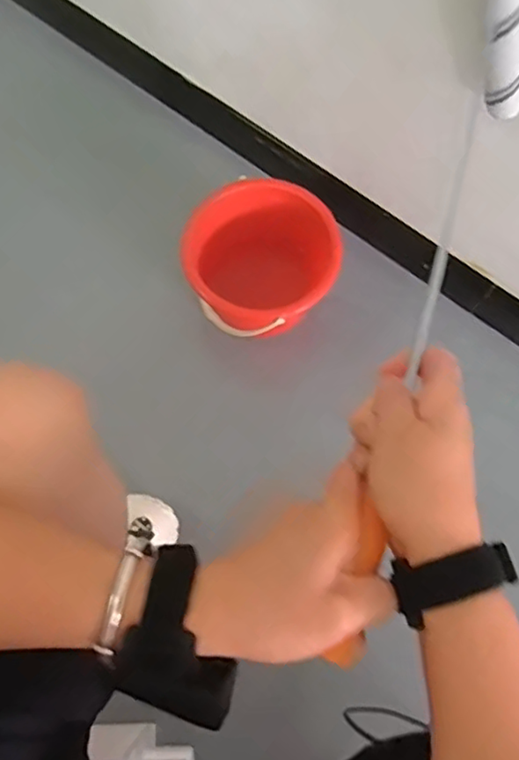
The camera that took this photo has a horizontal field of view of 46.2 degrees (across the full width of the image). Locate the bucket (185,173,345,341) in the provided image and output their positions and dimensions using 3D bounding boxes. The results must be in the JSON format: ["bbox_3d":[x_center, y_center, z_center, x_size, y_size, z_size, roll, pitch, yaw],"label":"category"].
[{"bbox_3d":[0.001,-0.146,0.810,0.178,0.155,0.194,0,71,0],"label":"bucket"}]

